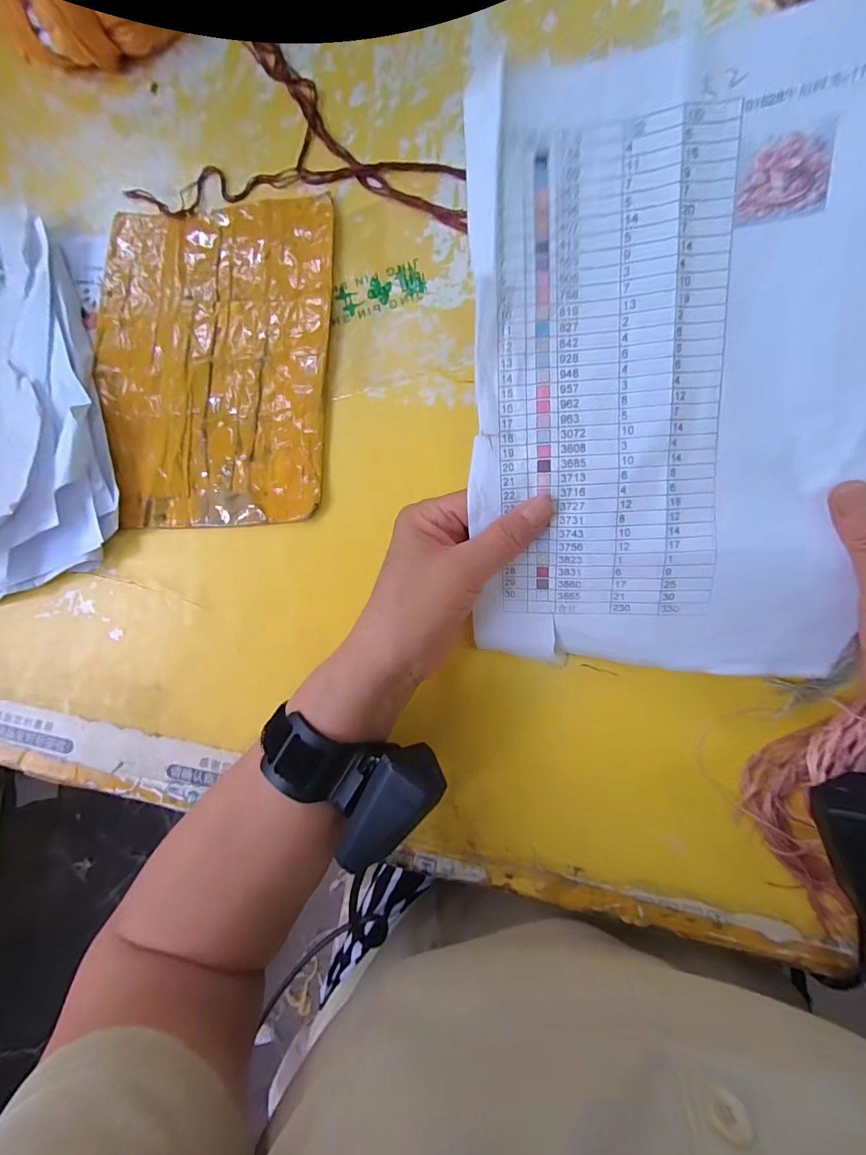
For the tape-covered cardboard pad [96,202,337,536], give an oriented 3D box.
[{"bbox_3d":[-0.176,-0.176,0.340,0.190,0.008,0.275,-1,82,4],"label":"tape-covered cardboard pad"}]

